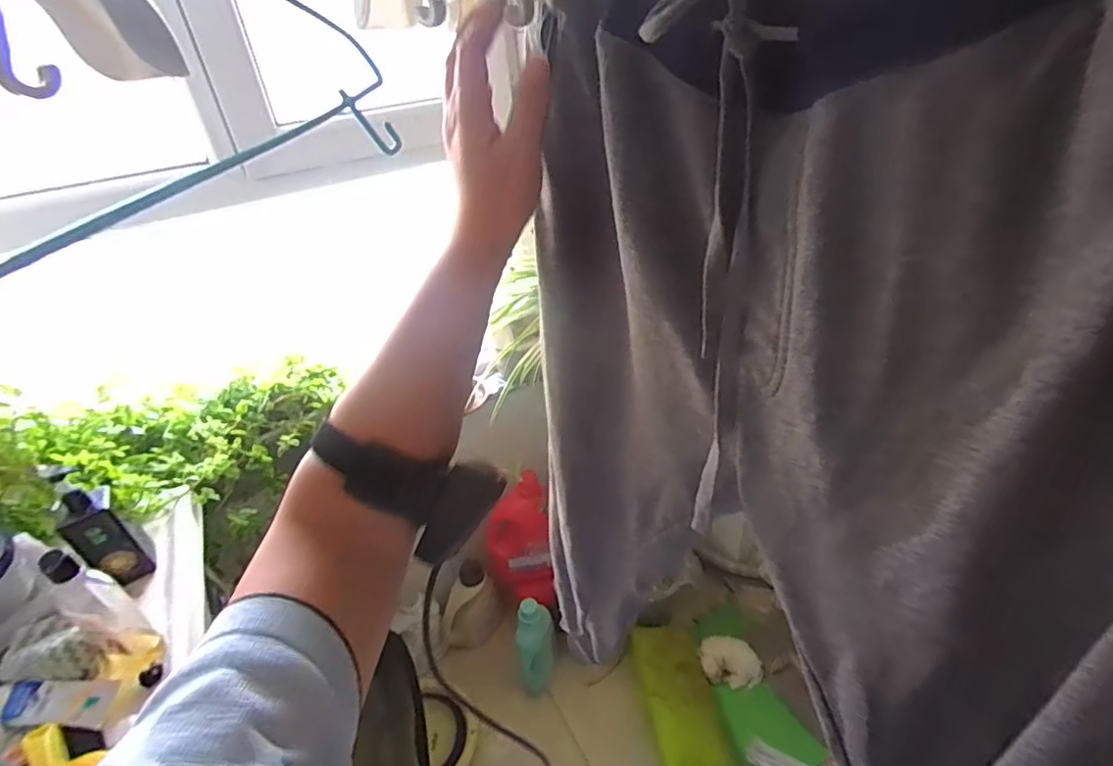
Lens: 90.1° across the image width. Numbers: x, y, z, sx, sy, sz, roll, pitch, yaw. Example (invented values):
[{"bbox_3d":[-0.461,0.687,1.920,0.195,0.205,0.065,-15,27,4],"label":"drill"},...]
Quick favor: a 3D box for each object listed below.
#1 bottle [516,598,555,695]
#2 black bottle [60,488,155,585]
[{"bbox_3d":[-0.052,0.699,1.480,0.089,0.282,0.090,-4,10,3],"label":"bottle"},{"bbox_3d":[-0.605,0.207,0.741,0.043,0.150,0.049,10,37,23],"label":"black bottle"}]

